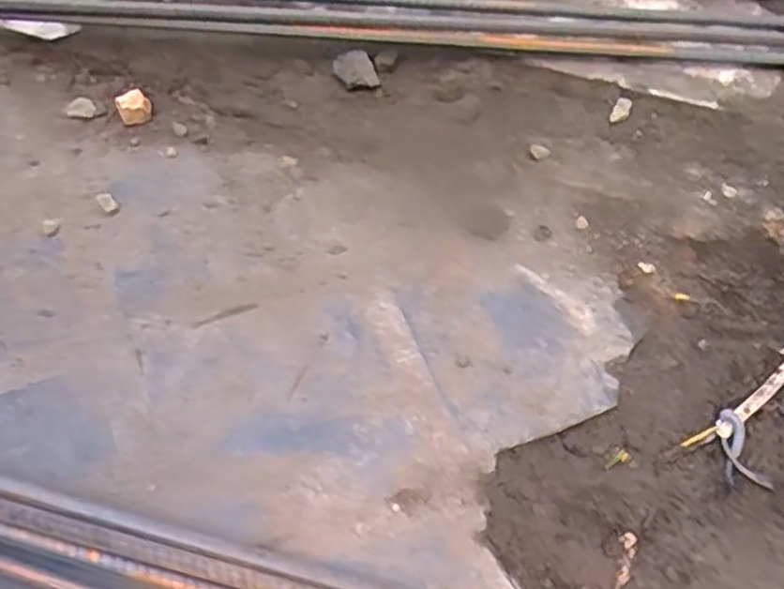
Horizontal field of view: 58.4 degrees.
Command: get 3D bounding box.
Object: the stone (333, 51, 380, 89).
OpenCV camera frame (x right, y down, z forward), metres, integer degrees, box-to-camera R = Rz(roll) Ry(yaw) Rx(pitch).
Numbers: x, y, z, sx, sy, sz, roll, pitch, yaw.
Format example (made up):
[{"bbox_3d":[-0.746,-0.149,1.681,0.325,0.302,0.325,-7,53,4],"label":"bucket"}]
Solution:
[{"bbox_3d":[-0.037,-0.228,0.721,0.042,0.031,0.038,-9,57,-4],"label":"stone"}]

